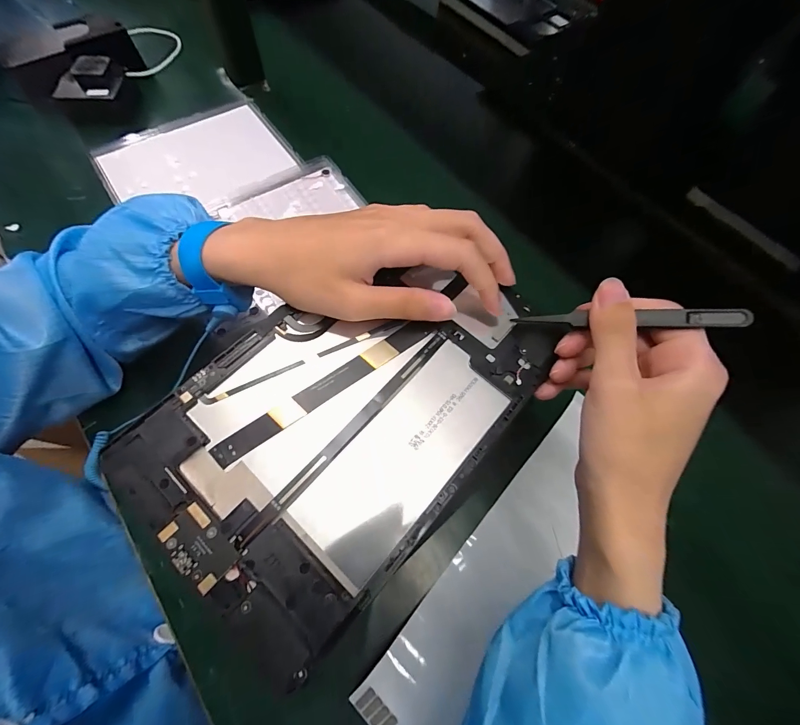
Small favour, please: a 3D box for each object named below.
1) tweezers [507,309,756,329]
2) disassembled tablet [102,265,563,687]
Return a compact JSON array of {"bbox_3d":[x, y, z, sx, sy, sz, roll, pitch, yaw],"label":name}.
[{"bbox_3d":[0.124,-0.024,0.197,0.113,0.007,0.009,2,65,22],"label":"tweezers"},{"bbox_3d":[-0.027,0.022,0.200,0.148,0.009,0.226,40,71,13],"label":"disassembled tablet"}]

